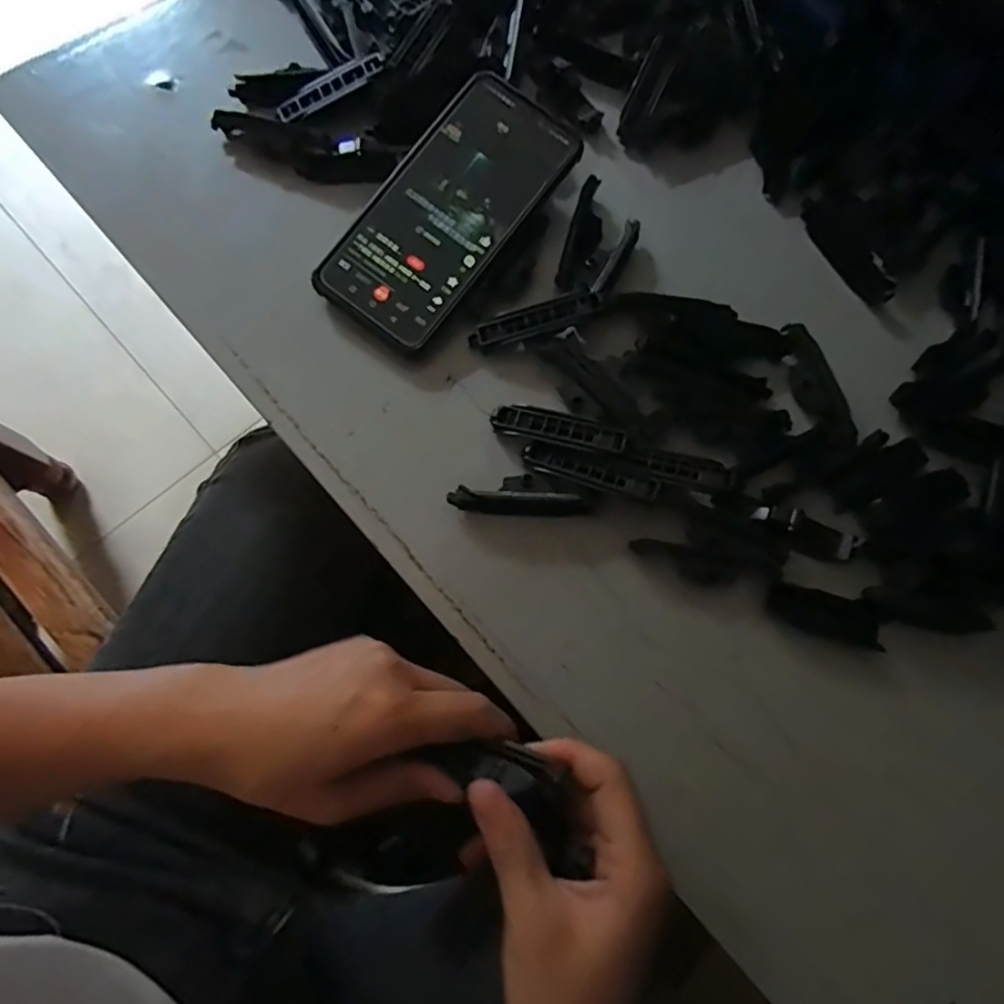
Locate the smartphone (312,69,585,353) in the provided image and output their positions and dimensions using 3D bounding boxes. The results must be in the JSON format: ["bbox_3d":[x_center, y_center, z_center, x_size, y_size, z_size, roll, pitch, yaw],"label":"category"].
[{"bbox_3d":[-0.032,-0.173,0.358,0.081,0.007,0.165,39,86,3],"label":"smartphone"}]

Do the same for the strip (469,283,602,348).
[{"bbox_3d":[0.018,-0.105,0.352,0.075,0.004,0.017,-19,101,8],"label":"strip"}]

